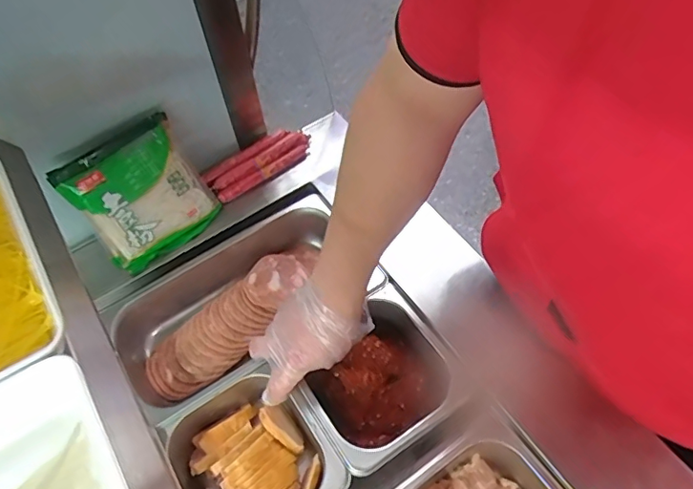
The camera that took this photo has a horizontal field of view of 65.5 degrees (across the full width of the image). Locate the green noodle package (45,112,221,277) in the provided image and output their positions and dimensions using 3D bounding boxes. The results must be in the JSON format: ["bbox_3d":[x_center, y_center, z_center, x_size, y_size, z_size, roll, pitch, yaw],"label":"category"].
[{"bbox_3d":[-0.254,-0.060,0.671,0.146,0.154,0.032,-33,32,-12],"label":"green noodle package"}]

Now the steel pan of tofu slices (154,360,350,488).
[{"bbox_3d":[-0.103,0.240,0.590,0.158,0.078,0.170,-30,59,-15],"label":"steel pan of tofu slices"}]

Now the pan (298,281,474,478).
[{"bbox_3d":[0.042,0.154,0.624,0.176,0.065,0.160,-32,60,-16],"label":"pan"}]

